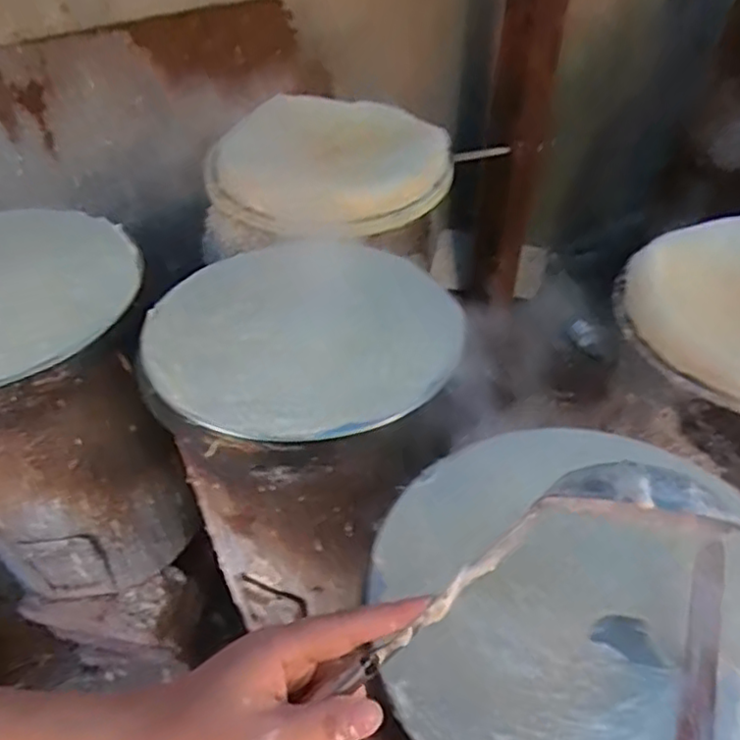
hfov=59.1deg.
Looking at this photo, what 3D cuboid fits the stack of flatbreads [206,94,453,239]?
[{"bbox_3d":[-0.076,-0.320,1.019,0.347,0.063,0.289,28,66,19],"label":"stack of flatbreads"}]

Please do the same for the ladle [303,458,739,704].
[{"bbox_3d":[0.018,0.135,0.298,0.303,0.035,0.060,-39,48,5],"label":"ladle"}]

